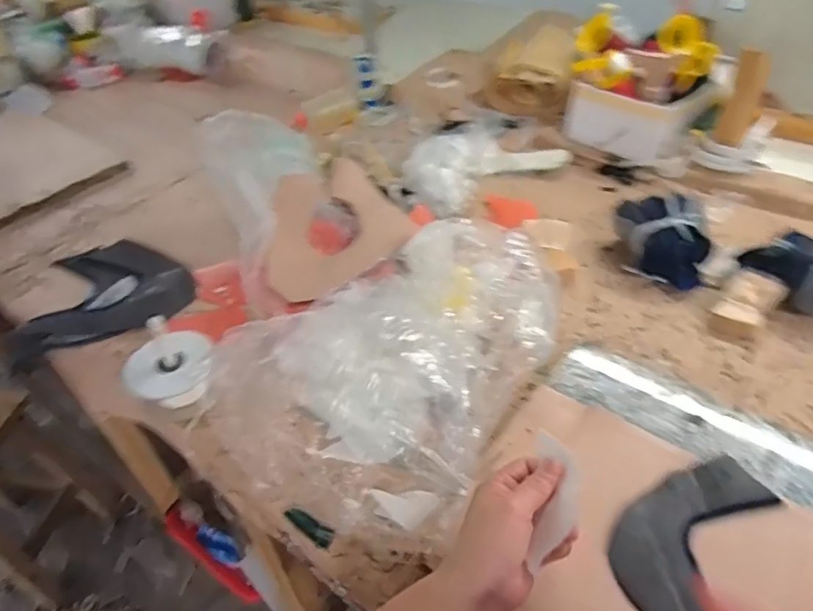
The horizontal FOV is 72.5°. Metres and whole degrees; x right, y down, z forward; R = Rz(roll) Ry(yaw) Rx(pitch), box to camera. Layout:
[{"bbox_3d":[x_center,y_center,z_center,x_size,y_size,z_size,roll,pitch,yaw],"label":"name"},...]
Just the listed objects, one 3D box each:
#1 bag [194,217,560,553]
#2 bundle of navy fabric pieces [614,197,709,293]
[{"bbox_3d":[-0.020,0.039,0.582,0.294,0.133,0.351,20,49,24],"label":"bag"},{"bbox_3d":[0.327,-0.081,0.712,0.110,0.076,0.103,5,45,10],"label":"bundle of navy fabric pieces"}]

